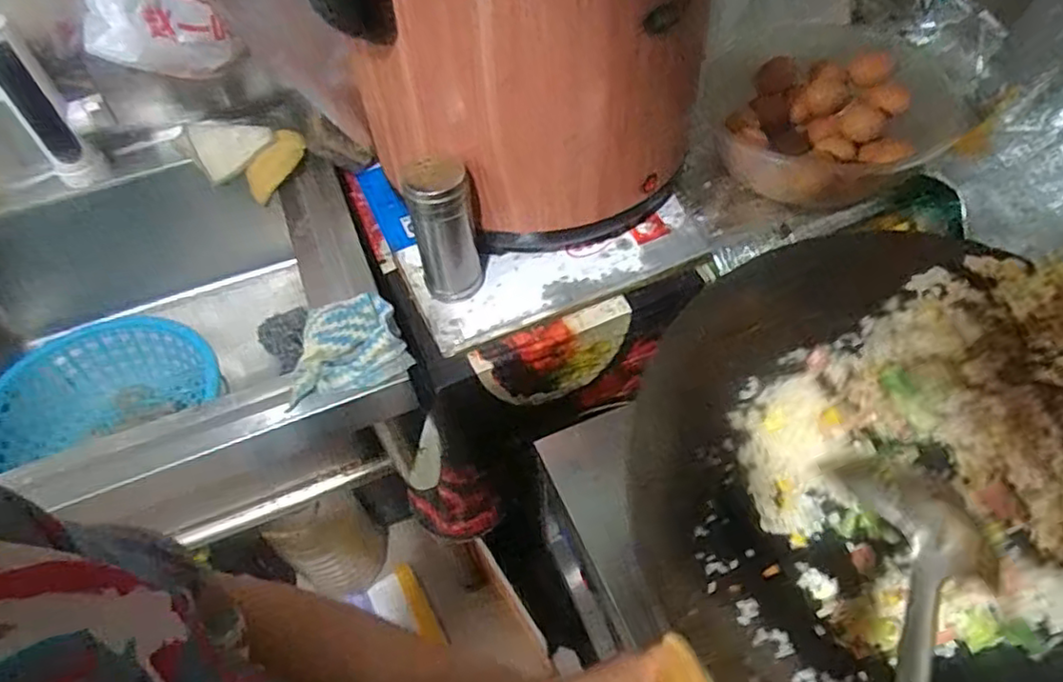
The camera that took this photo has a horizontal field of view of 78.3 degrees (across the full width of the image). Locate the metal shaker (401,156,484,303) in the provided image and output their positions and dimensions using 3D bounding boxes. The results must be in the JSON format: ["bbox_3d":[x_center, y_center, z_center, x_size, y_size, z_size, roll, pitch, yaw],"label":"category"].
[{"bbox_3d":[-0.089,-0.113,0.677,0.061,0.160,0.061,-8,53,-2],"label":"metal shaker"}]

